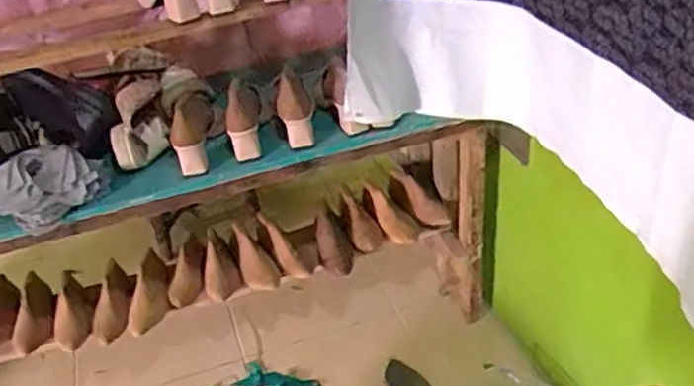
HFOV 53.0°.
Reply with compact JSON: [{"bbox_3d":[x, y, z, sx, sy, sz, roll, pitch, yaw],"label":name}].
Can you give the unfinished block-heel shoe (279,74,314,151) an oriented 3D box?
[{"bbox_3d":[-0.098,-0.161,1.320,0.065,0.083,0.153,-7,49,-1],"label":"unfinished block-heel shoe"}]

